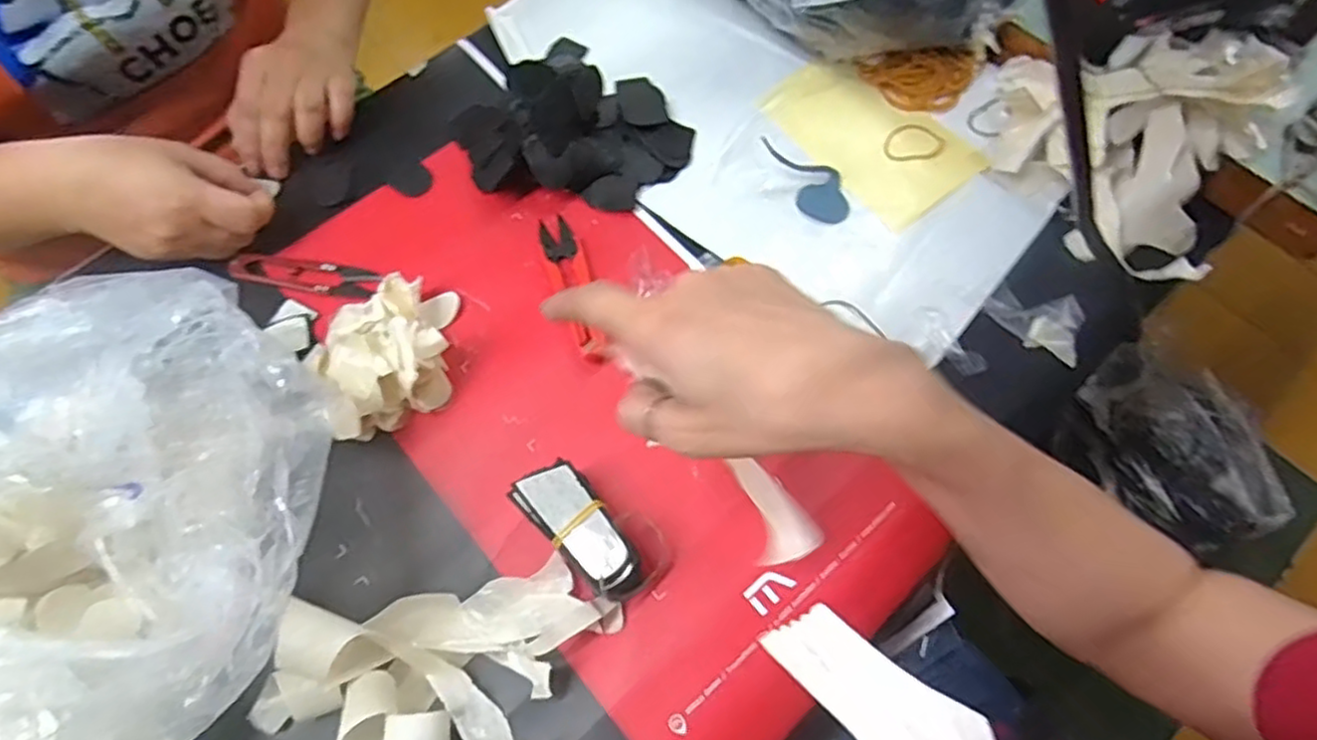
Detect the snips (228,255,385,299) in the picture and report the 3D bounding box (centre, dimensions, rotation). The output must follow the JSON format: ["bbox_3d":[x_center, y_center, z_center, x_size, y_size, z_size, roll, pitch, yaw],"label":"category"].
[{"bbox_3d":[-0.243,-0.067,0.471,0.098,0.009,0.025,10,68,3],"label":"snips"}]

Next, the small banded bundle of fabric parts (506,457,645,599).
[{"bbox_3d":[-0.042,0.090,0.387,0.037,0.035,0.080,-42,74,-16],"label":"small banded bundle of fabric parts"}]

